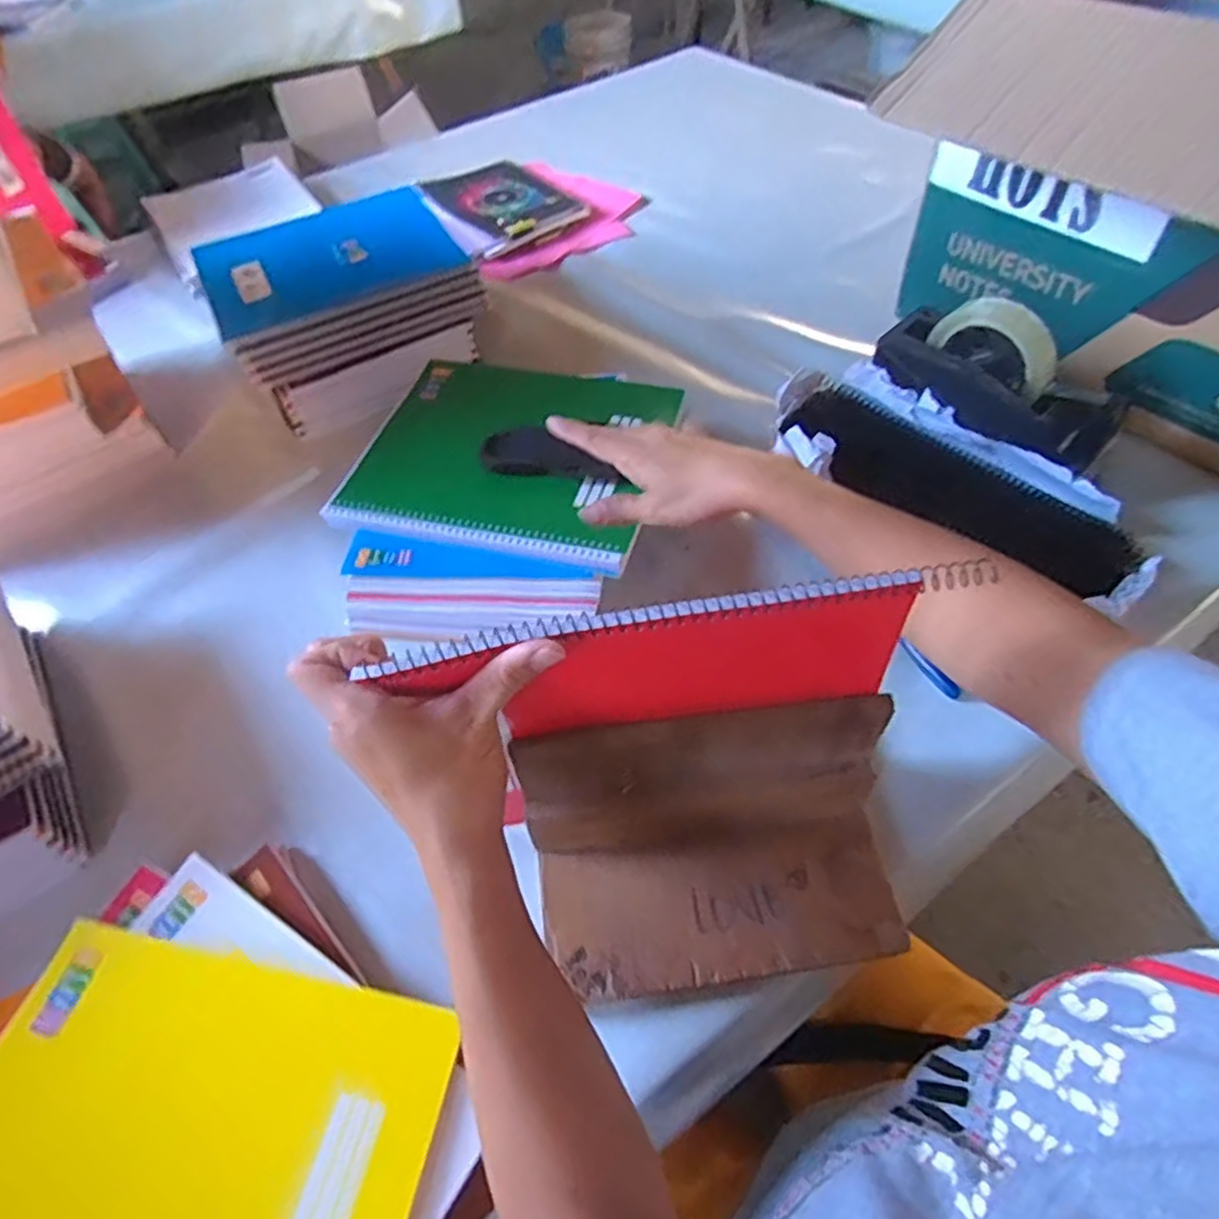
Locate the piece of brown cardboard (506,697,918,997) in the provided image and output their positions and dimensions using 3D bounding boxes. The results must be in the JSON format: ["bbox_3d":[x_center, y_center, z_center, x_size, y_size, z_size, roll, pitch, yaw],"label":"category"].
[{"bbox_3d":[0.061,0.130,0.410,0.207,0.111,0.127,-8,54,-2],"label":"piece of brown cardboard"}]

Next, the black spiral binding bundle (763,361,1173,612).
[{"bbox_3d":[0.282,-0.107,0.611,0.314,0.065,0.117,33,62,25],"label":"black spiral binding bundle"}]

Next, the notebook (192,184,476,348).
[{"bbox_3d":[-0.283,-0.354,0.731,0.240,0.009,0.165,-25,63,-11],"label":"notebook"}]

